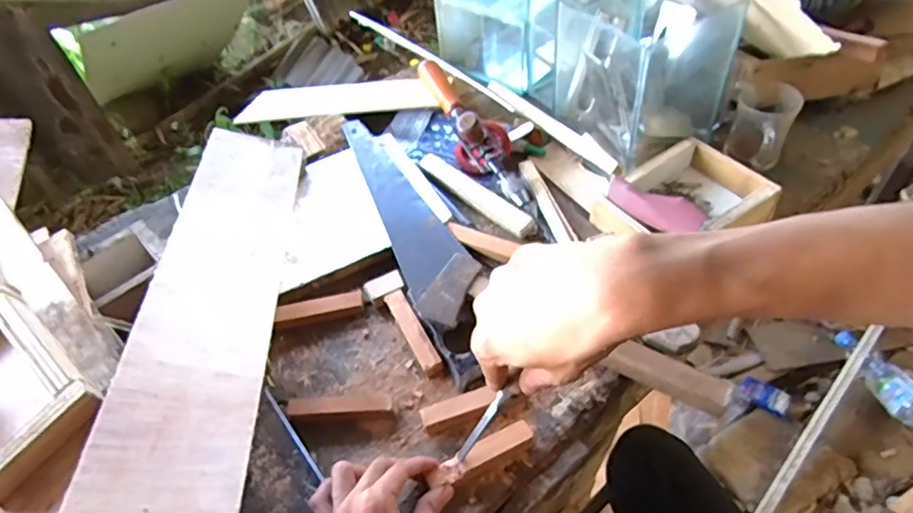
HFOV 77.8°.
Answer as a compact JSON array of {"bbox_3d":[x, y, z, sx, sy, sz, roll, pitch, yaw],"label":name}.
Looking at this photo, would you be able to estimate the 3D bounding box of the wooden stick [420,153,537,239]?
[{"bbox_3d":[0.021,-0.087,0.727,0.033,0.009,0.200,-35,56,-22],"label":"wooden stick"}]

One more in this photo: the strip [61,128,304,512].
[{"bbox_3d":[-0.235,0.046,0.548,0.114,0.012,0.575,11,40,-17],"label":"strip"}]

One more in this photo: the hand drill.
[{"bbox_3d":[0.027,-0.180,0.768,0.071,0.070,0.285,-18,51,-10],"label":"hand drill"}]

